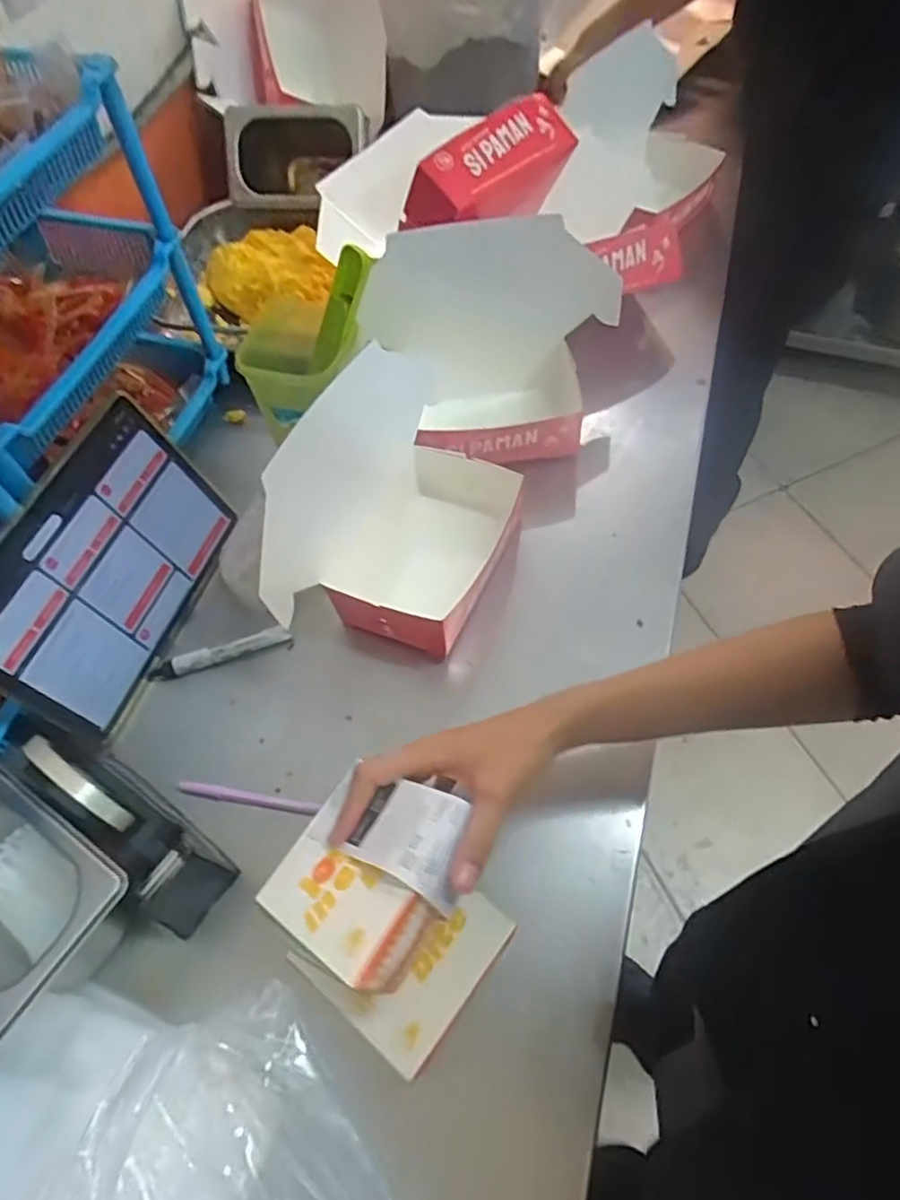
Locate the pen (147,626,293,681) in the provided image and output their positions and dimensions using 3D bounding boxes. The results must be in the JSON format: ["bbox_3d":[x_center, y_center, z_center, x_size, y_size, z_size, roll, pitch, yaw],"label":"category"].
[{"bbox_3d":[-0.204,0.047,0.611,0.125,0.014,0.015,-19,59,-7],"label":"pen"}]

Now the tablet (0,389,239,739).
[{"bbox_3d":[-0.284,-0.032,0.577,0.006,0.161,0.253,0,57,31],"label":"tablet"}]

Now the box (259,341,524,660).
[{"bbox_3d":[-0.039,-0.064,0.567,0.148,0.164,0.215,16,61,13],"label":"box"}]

